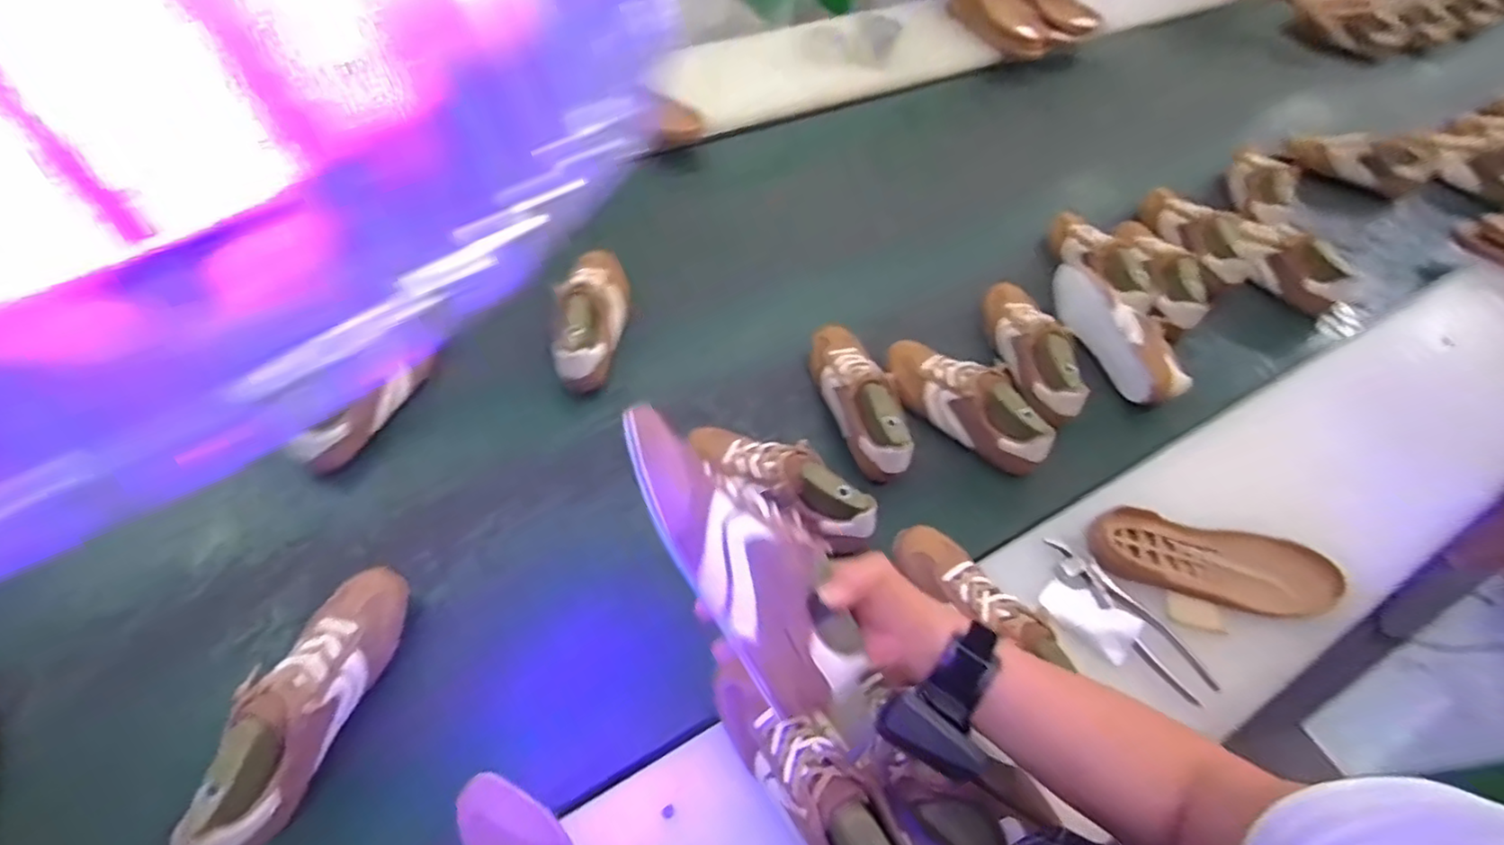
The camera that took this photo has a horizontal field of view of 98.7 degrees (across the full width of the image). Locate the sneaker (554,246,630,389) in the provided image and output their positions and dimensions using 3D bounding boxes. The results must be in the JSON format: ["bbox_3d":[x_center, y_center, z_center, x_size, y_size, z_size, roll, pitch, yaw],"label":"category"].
[{"bbox_3d":[-0.209,-0.154,0.848,0.079,0.073,0.238,4,57,-6],"label":"sneaker"}]

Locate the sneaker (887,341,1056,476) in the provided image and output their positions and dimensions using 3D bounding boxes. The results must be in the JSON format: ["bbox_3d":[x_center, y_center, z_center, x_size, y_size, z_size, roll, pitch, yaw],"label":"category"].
[{"bbox_3d":[0.272,-0.035,0.818,0.081,0.084,0.234,-37,69,-27],"label":"sneaker"}]

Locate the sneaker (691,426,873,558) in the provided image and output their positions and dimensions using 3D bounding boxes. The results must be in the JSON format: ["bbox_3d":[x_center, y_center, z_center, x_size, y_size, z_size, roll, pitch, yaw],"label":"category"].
[{"bbox_3d":[0.032,0.065,0.732,0.228,0.089,0.078,39,60,16],"label":"sneaker"}]

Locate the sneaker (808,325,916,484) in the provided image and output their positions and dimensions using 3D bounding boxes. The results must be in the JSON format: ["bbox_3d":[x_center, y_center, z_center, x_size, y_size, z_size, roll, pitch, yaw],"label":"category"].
[{"bbox_3d":[0.143,-0.040,0.826,0.084,0.074,0.236,-11,60,-15],"label":"sneaker"}]

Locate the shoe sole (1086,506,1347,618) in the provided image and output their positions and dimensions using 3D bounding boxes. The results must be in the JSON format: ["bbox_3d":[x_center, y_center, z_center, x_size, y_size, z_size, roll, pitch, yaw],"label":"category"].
[{"bbox_3d":[0.491,0.145,0.679,0.263,0.021,0.086,12,56,-1],"label":"shoe sole"}]

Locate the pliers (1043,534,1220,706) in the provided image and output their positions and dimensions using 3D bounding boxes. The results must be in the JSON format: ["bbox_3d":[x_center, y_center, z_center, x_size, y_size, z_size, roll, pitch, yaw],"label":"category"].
[{"bbox_3d":[0.376,0.192,0.649,0.044,0.011,0.188,-30,66,-25],"label":"pliers"}]

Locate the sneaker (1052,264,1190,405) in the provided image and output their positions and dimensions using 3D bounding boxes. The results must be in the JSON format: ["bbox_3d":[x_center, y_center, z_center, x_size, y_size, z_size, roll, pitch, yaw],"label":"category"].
[{"bbox_3d":[0.519,-0.134,0.919,0.080,0.075,0.243,-17,61,-18],"label":"sneaker"}]

